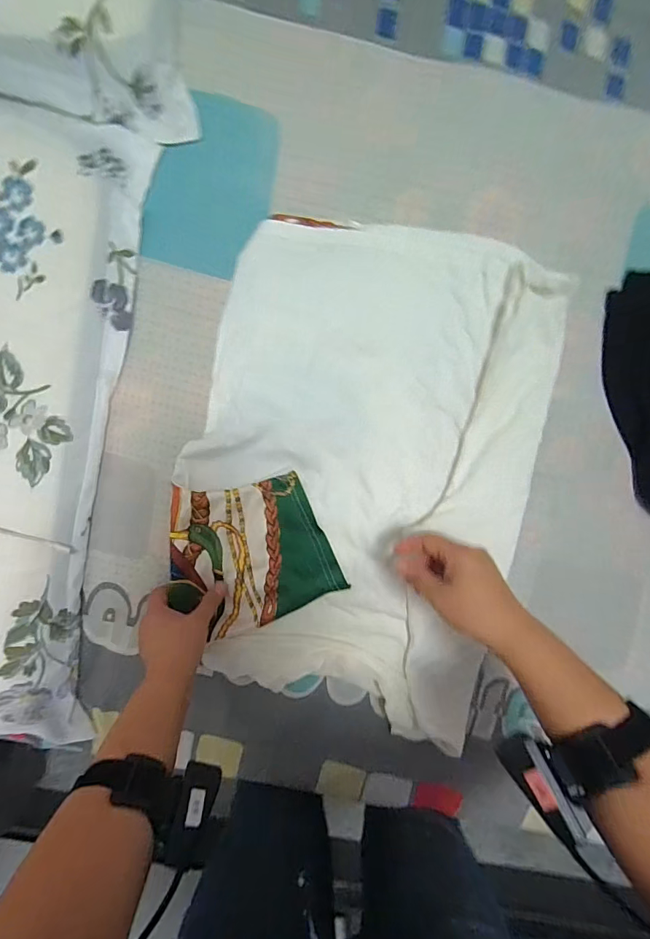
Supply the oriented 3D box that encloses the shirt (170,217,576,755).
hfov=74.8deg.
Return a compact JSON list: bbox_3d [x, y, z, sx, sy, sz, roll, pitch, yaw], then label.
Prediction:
[{"bbox_3d":[0.043,-0.001,0.499,0.388,0.030,0.544,13,92,-1],"label":"shirt"}]

